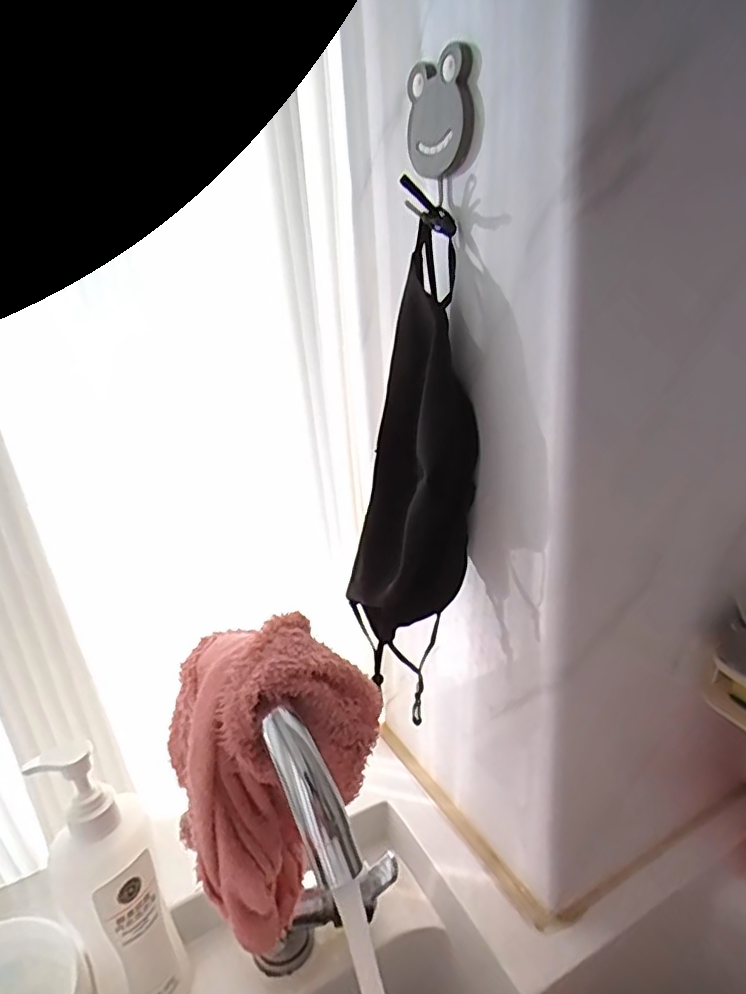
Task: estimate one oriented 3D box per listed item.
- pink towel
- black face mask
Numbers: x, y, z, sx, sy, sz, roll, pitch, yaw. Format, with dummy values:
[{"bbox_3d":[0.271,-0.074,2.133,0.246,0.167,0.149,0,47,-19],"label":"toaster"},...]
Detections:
[{"bbox_3d":[-0.048,0.148,0.330,0.105,0.161,0.094,-7,21,-5],"label":"pink towel"},{"bbox_3d":[0.026,-0.018,0.396,0.076,0.305,0.066,-19,25,-32],"label":"black face mask"}]

